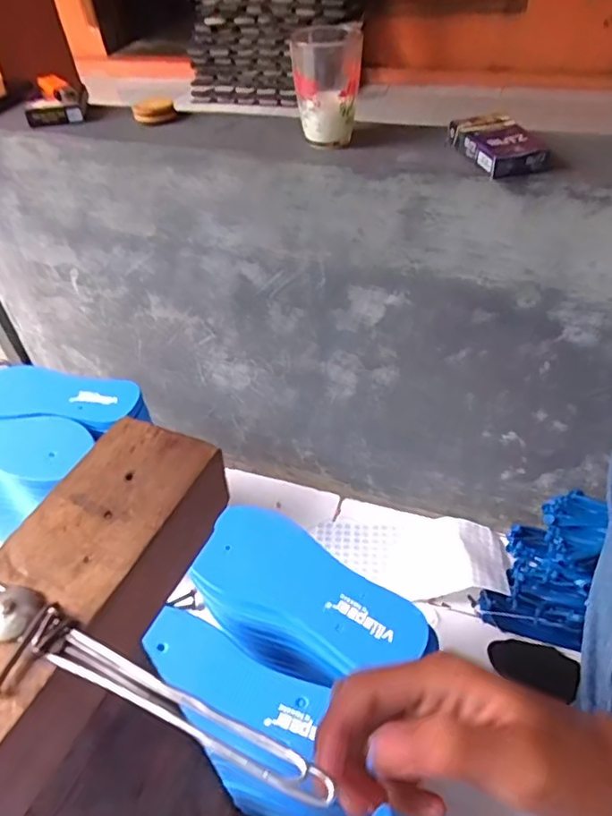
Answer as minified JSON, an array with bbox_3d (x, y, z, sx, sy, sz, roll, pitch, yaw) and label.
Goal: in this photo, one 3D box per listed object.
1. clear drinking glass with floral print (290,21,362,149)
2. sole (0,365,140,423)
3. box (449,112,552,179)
[{"bbox_3d":[0.022,-0.323,0.580,0.065,0.094,0.075,-2,46,4],"label":"clear drinking glass with floral print"},{"bbox_3d":[-0.332,-0.020,0.741,0.246,0.010,0.091,2,46,8],"label":"sole"},{"bbox_3d":[0.178,-0.245,0.538,0.055,0.023,0.099,-16,47,-9],"label":"box"}]

